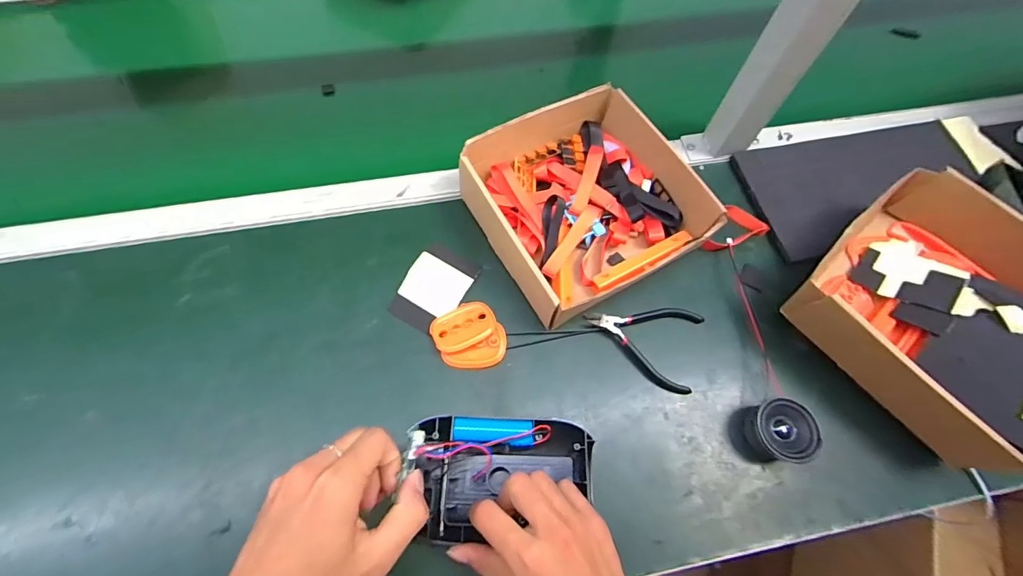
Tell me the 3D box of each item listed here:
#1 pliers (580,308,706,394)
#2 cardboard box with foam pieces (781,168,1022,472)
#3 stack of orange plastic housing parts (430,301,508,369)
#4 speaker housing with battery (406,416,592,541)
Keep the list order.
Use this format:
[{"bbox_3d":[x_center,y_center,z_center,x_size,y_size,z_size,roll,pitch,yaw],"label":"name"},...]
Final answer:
[{"bbox_3d":[0.138,0.060,0.423,0.117,0.009,0.083,-2,68,-1],"label":"pliers"},{"bbox_3d":[0.407,0.019,0.411,0.217,0.079,0.209,-38,73,-14],"label":"cardboard box with foam pieces"},{"bbox_3d":[-0.041,0.049,0.428,0.063,0.010,0.068,-29,71,-11],"label":"stack of orange plastic housing parts"},{"bbox_3d":[-0.006,0.157,0.364,0.150,0.038,0.091,-2,68,-1],"label":"speaker housing with battery"}]

